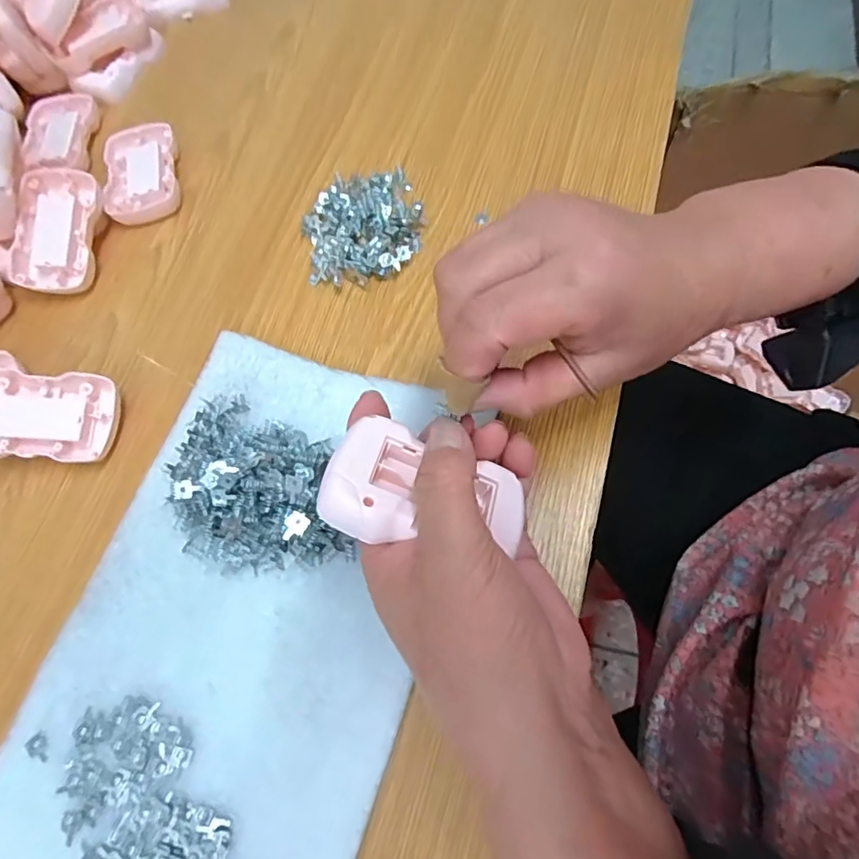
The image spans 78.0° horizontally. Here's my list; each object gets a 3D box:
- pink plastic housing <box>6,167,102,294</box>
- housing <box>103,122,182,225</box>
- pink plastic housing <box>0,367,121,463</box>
[{"bbox_3d":[-0.269,-0.143,0.387,0.056,0.019,0.090,6,83,-4],"label":"pink plastic housing"},{"bbox_3d":[-0.224,-0.199,0.415,0.053,0.014,0.085,-15,68,0],"label":"housing"},{"bbox_3d":[-0.242,-0.008,0.326,0.085,0.021,0.053,1,71,2],"label":"pink plastic housing"}]

